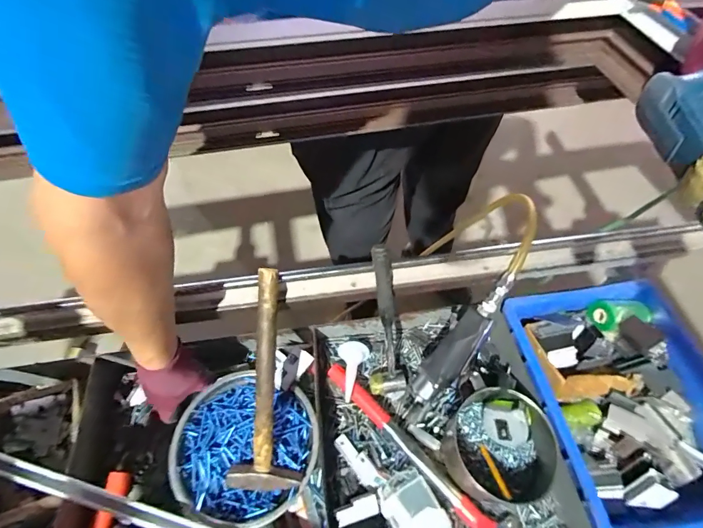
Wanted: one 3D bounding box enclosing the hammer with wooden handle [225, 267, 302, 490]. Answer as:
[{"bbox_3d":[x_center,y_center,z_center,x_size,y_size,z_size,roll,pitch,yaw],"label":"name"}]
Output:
[{"bbox_3d":[-0.117,0.159,0.502,0.091,0.021,0.303,3,94,2],"label":"hammer with wooden handle"}]

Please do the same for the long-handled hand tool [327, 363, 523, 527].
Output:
[{"bbox_3d":[0.087,0.305,0.561,0.369,0.037,0.094,35,64,20],"label":"long-handled hand tool"}]

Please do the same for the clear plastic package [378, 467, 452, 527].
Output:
[{"bbox_3d":[0.099,0.374,0.522,0.073,0.017,0.138,-27,62,-16],"label":"clear plastic package"}]

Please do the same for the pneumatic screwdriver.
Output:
[{"bbox_3d":[0.156,0.139,0.570,0.054,0.040,0.290,37,109,21],"label":"pneumatic screwdriver"}]

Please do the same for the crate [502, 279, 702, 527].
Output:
[{"bbox_3d":[0.423,0.206,0.576,0.277,0.090,0.348,-8,58,-5],"label":"crate"}]

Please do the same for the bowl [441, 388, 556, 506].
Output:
[{"bbox_3d":[0.218,0.269,0.548,0.132,0.090,0.145,0,58,0],"label":"bowl"}]

